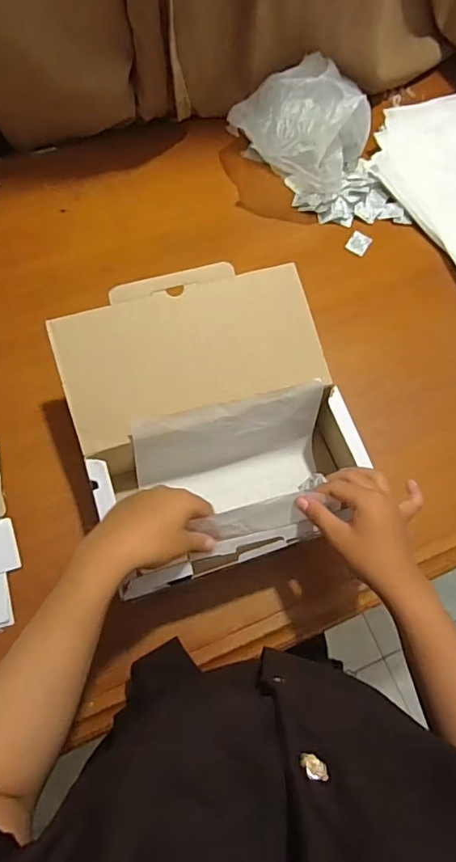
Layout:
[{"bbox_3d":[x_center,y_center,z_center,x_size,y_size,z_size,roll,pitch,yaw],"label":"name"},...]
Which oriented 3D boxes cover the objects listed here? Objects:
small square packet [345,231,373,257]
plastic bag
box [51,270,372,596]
[{"bbox_3d":[0.196,-0.281,0.760,0.030,0.004,0.040,31,71,9],"label":"small square packet"},{"bbox_3d":[0.107,-0.452,0.751,0.184,0.137,0.212,29,71,8],"label":"plastic bag"},{"bbox_3d":[-0.017,-0.003,0.577,0.270,0.175,0.284,-16,71,-9],"label":"box"}]

